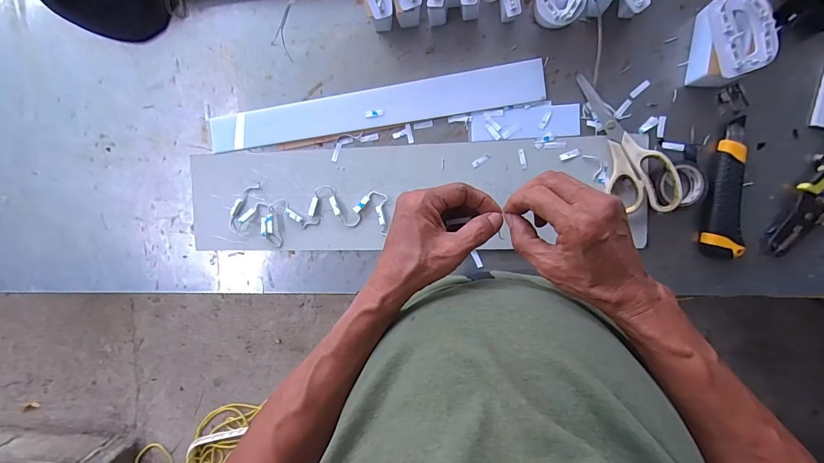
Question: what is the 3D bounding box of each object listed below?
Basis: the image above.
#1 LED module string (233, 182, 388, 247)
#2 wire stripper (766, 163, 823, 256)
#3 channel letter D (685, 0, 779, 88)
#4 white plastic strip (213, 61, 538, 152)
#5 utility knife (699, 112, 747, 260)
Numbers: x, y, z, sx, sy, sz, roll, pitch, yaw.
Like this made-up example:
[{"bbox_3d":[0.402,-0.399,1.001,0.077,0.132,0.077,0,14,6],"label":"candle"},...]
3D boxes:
[{"bbox_3d":[-0.142,-0.021,0.511,0.214,0.010,0.082,3,94,8],"label":"LED module string"},{"bbox_3d":[0.469,-0.042,0.420,0.054,0.021,0.158,36,97,5],"label":"wire stripper"},{"bbox_3d":[0.351,-0.210,0.413,0.057,0.053,0.084,-1,93,8],"label":"channel letter D"},{"bbox_3d":[-0.061,-0.161,0.496,0.452,0.011,0.046,-7,105,9],"label":"white plastic strip"},{"bbox_3d":[0.370,-0.048,0.436,0.038,0.020,0.159,3,94,8],"label":"utility knife"}]

